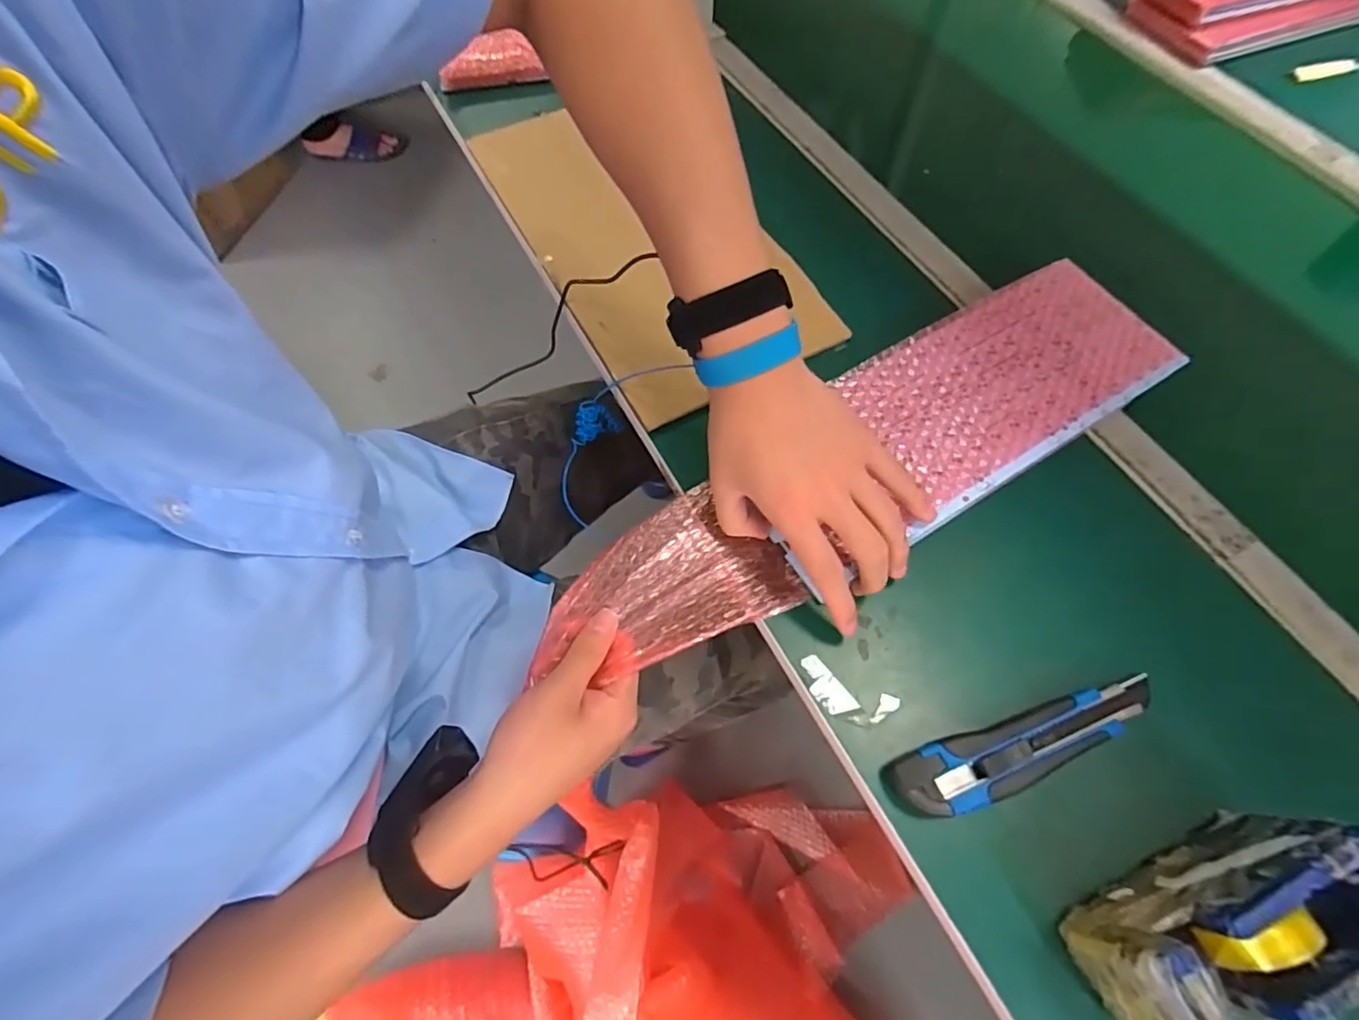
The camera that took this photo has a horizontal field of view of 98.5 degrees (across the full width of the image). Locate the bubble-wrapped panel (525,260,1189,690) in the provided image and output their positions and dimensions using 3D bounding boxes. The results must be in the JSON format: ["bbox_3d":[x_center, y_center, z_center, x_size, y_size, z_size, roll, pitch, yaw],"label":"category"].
[{"bbox_3d":[0.134,-0.034,0.429,0.521,0.023,0.125,-30,67,-8],"label":"bubble-wrapped panel"}]

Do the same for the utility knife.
[{"bbox_3d":[0.212,0.144,0.354,0.175,0.019,0.038,-15,65,-7],"label":"utility knife"}]

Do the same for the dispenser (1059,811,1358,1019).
[{"bbox_3d":[0.271,0.205,0.288,0.132,0.075,0.051,-23,66,-11],"label":"dispenser"}]

